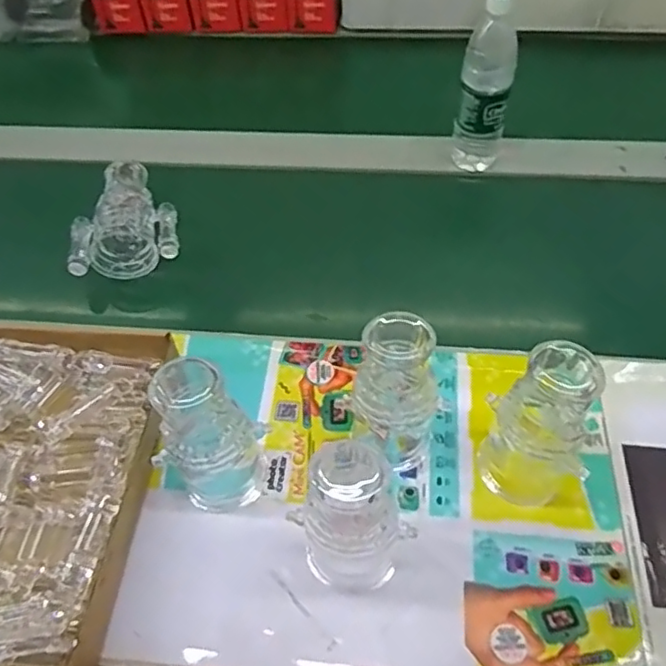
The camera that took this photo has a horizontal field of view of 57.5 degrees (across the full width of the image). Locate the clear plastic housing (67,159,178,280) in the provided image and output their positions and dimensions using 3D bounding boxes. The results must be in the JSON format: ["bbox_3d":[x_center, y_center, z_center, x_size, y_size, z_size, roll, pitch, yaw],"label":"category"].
[{"bbox_3d":[-0.263,-0.143,0.783,0.125,0.073,0.185,-10,54,-5],"label":"clear plastic housing"}]

